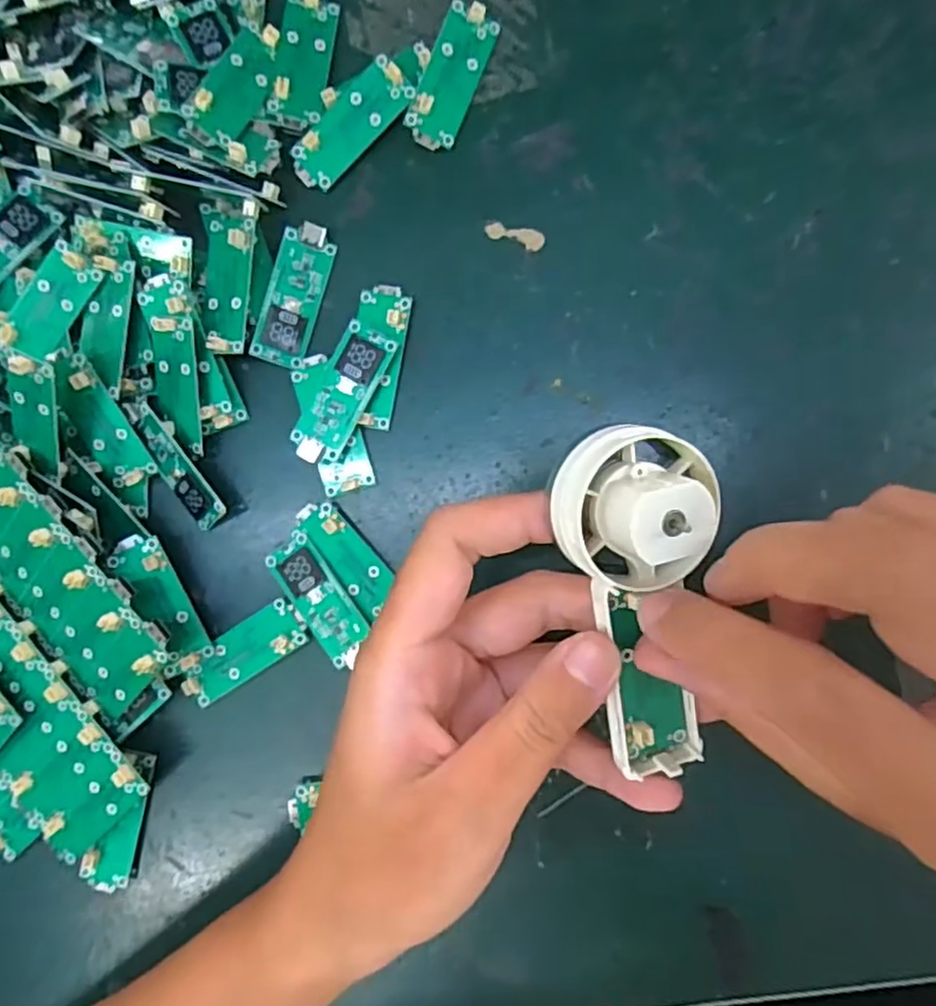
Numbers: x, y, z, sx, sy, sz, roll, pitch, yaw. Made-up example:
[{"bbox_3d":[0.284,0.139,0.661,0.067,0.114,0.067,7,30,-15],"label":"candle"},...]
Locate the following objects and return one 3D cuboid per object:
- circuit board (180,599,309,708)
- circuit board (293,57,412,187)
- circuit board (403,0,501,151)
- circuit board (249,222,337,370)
[{"bbox_3d":[-0.082,0.054,0.250,0.048,0.006,0.019,-33,87,3],"label":"circuit board"},{"bbox_3d":[-0.043,-0.136,0.249,0.050,0.004,0.019,-43,99,8],"label":"circuit board"},{"bbox_3d":[-0.006,-0.152,0.247,0.019,0.004,0.050,23,91,-15],"label":"circuit board"},{"bbox_3d":[-0.063,-0.075,0.250,0.018,0.005,0.051,16,91,5],"label":"circuit board"}]

